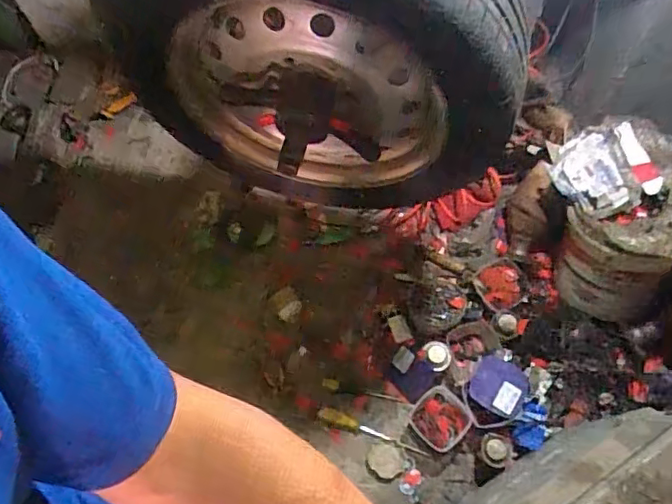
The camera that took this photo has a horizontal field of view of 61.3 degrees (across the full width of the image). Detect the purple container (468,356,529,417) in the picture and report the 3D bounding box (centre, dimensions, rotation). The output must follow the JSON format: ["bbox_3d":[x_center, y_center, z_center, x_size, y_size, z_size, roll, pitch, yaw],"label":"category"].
[{"bbox_3d":[0.376,0.313,1.297,0.114,0.040,0.119,21,66,34],"label":"purple container"}]

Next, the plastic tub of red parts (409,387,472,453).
[{"bbox_3d":[0.238,0.382,1.290,0.126,0.050,0.121,42,75,17],"label":"plastic tub of red parts"}]

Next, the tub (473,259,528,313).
[{"bbox_3d":[0.407,0.083,1.402,0.137,0.051,0.125,-35,70,-11],"label":"tub"}]

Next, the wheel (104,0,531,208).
[{"bbox_3d":[-0.038,-0.297,0.881,0.583,0.562,0.204,13,69,8],"label":"wheel"}]

